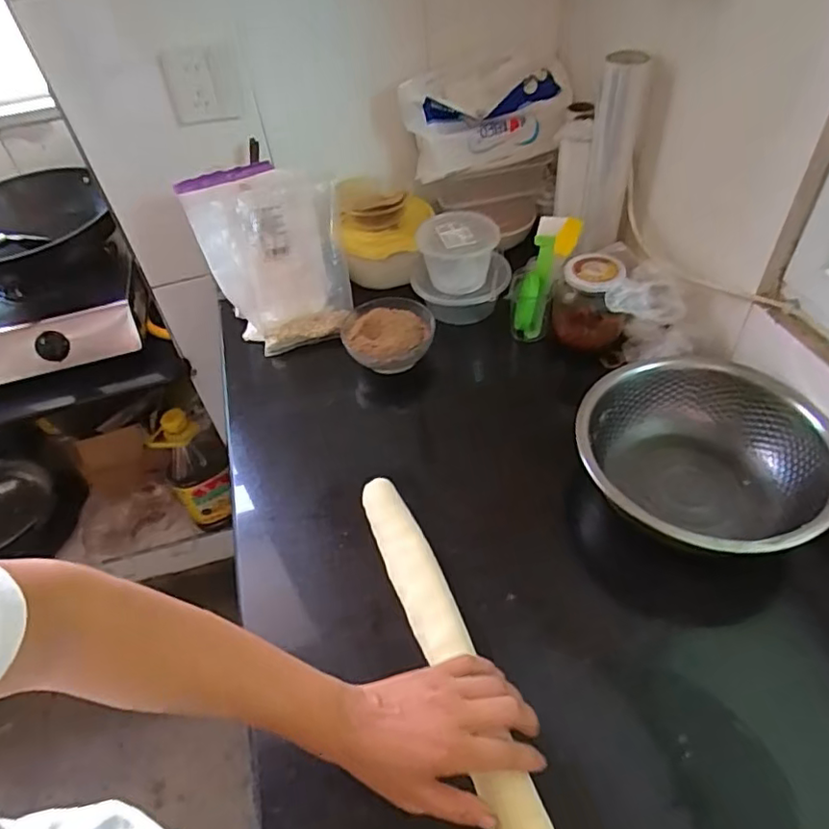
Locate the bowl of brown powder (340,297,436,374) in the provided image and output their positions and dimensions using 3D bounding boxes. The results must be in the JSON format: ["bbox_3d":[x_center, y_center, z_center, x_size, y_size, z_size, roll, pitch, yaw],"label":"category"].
[{"bbox_3d":[-0.034,-0.103,0.772,0.118,0.047,0.116,-3,47,4],"label":"bowl of brown powder"}]

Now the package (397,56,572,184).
[{"bbox_3d":[0.098,-0.413,0.816,0.215,0.124,0.074,-17,48,-9],"label":"package"}]

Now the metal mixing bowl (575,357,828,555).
[{"bbox_3d":[0.279,0.049,0.577,0.214,0.090,0.218,-3,47,4],"label":"metal mixing bowl"}]

